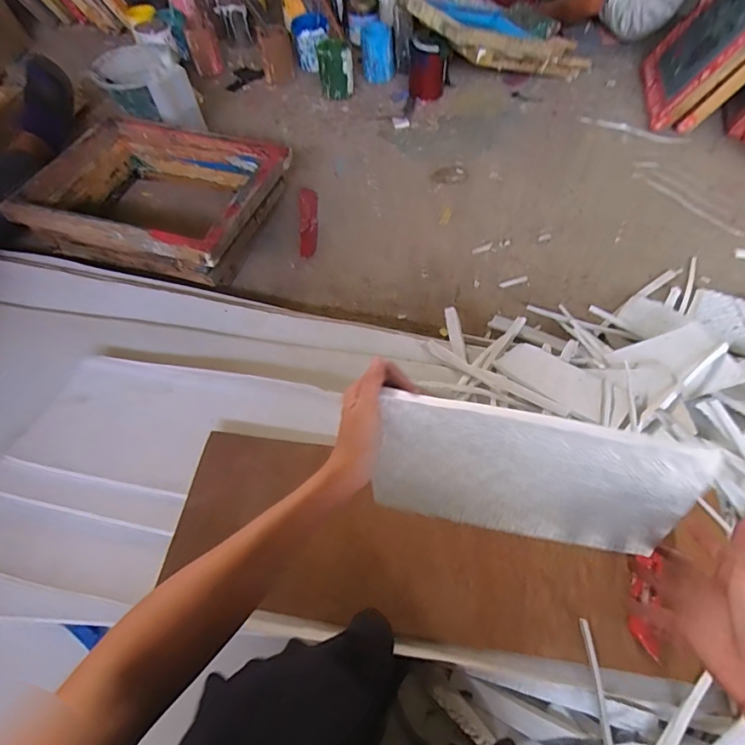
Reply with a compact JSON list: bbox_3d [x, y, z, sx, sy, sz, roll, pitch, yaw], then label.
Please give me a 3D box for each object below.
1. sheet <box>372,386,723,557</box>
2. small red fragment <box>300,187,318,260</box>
[{"bbox_3d":[0.133,0.098,0.426,0.258,0.162,0.012,10,44,13],"label":"sheet"},{"bbox_3d":[-0.157,-0.374,1.160,0.043,0.008,0.238,-5,58,2],"label":"small red fragment"}]

